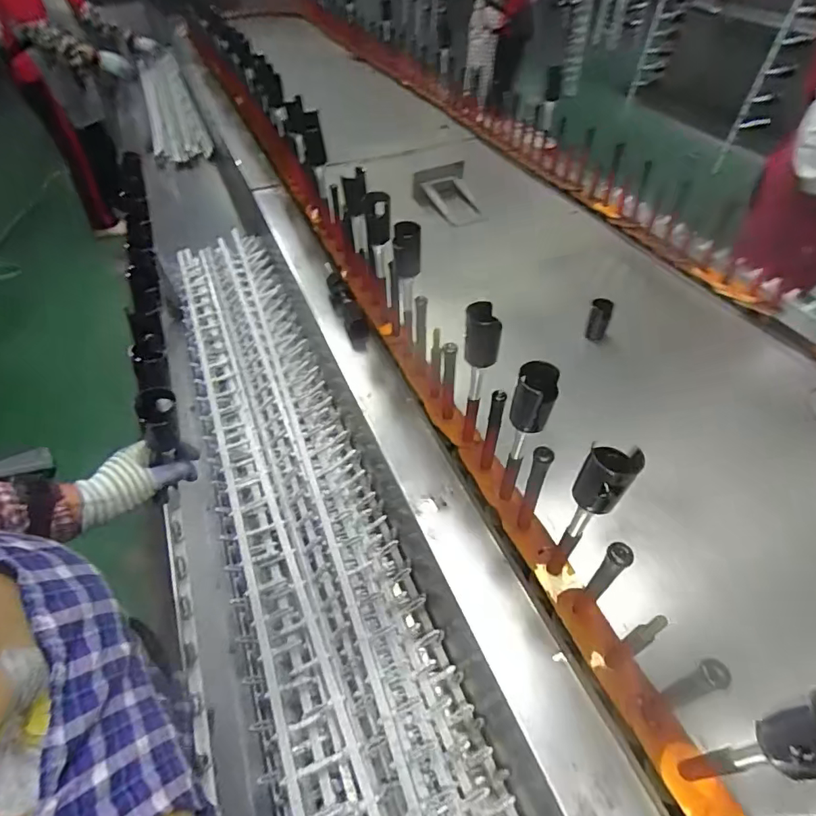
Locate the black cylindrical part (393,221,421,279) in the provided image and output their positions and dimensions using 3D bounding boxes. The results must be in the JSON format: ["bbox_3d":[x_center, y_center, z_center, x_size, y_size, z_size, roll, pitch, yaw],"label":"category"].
[{"bbox_3d":[-0.001,-0.224,0.691,0.035,0.069,0.044,-1,48,-1],"label":"black cylindrical part"}]

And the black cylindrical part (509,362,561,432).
[{"bbox_3d":[0.130,-0.008,0.502,0.039,0.069,0.040,17,50,15],"label":"black cylindrical part"}]

